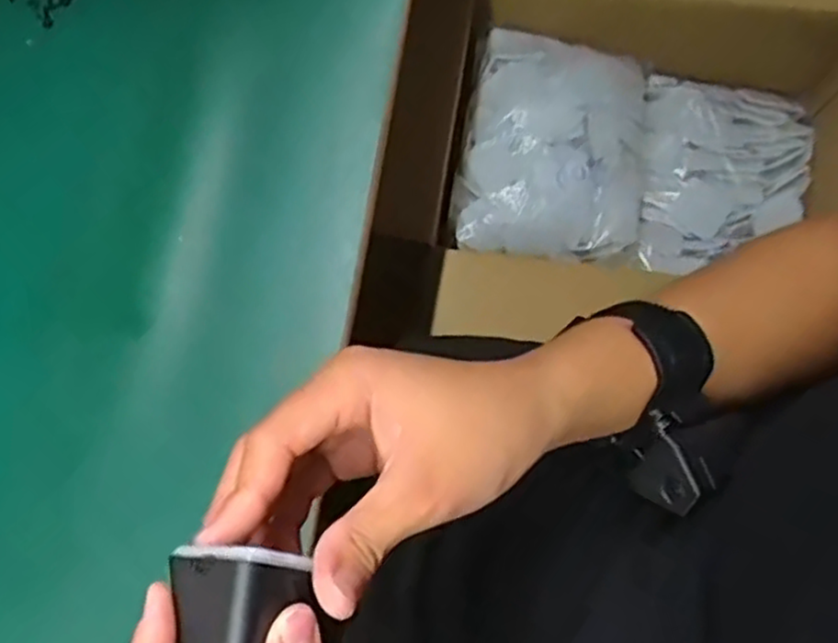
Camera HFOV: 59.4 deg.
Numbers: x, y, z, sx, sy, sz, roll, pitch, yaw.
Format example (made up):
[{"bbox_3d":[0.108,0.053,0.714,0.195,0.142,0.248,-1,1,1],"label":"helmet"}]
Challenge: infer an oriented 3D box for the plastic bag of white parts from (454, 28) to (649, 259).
[{"bbox_3d":[0.181,-0.225,0.953,0.239,0.091,0.319,8,77,3],"label":"plastic bag of white parts"}]

